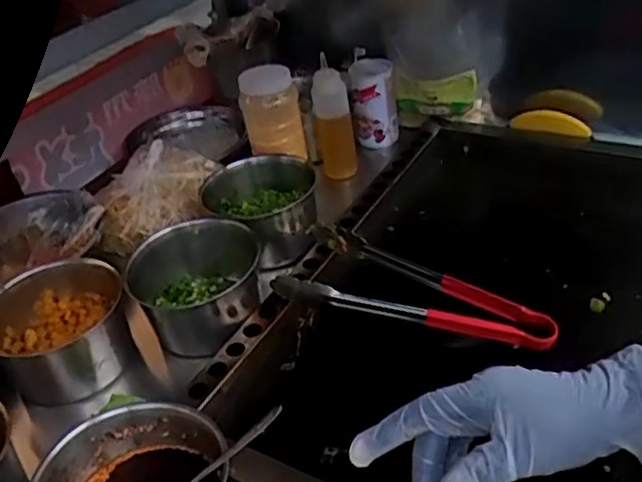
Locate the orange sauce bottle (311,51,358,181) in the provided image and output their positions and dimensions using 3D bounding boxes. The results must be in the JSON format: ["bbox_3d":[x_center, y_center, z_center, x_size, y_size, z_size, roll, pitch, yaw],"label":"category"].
[{"bbox_3d":[0.019,-0.165,0.921,0.056,0.189,0.043,-4,35,1],"label":"orange sauce bottle"}]

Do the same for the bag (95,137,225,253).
[{"bbox_3d":[-0.218,-0.061,0.878,0.158,0.104,0.112,-9,36,0],"label":"bag"}]

